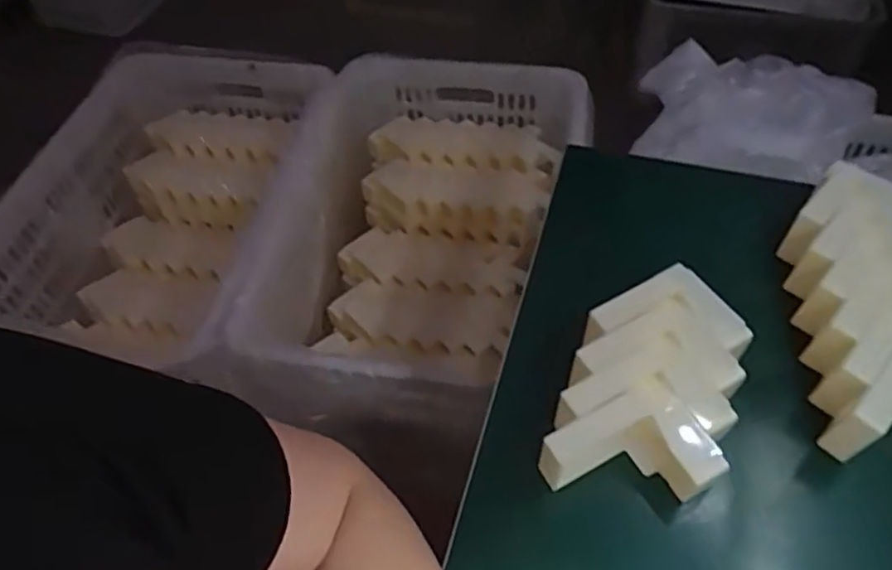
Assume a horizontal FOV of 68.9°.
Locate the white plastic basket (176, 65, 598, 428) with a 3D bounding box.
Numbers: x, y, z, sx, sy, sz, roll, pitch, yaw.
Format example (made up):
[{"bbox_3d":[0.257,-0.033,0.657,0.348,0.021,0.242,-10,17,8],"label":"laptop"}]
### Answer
[{"bbox_3d":[-0.026,-0.073,0.885,0.420,0.180,0.548,2,53,6],"label":"white plastic basket"}]

